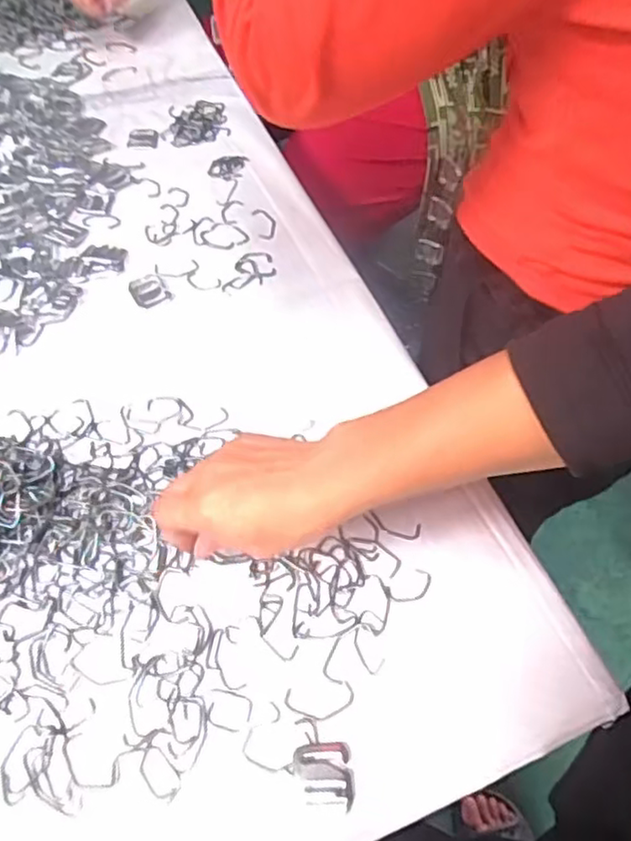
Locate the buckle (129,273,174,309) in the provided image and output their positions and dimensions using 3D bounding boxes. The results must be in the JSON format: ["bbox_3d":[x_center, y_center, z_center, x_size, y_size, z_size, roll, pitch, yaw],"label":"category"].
[{"bbox_3d":[-0.145,-0.114,0.577,0.029,0.004,0.035,-29,61,-20],"label":"buckle"}]

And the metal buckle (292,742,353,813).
[{"bbox_3d":[0.004,0.193,0.360,0.031,0.004,0.032,-1,56,-3],"label":"metal buckle"}]

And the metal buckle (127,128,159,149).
[{"bbox_3d":[-0.183,-0.301,0.703,0.031,0.004,0.031,4,56,1],"label":"metal buckle"}]

